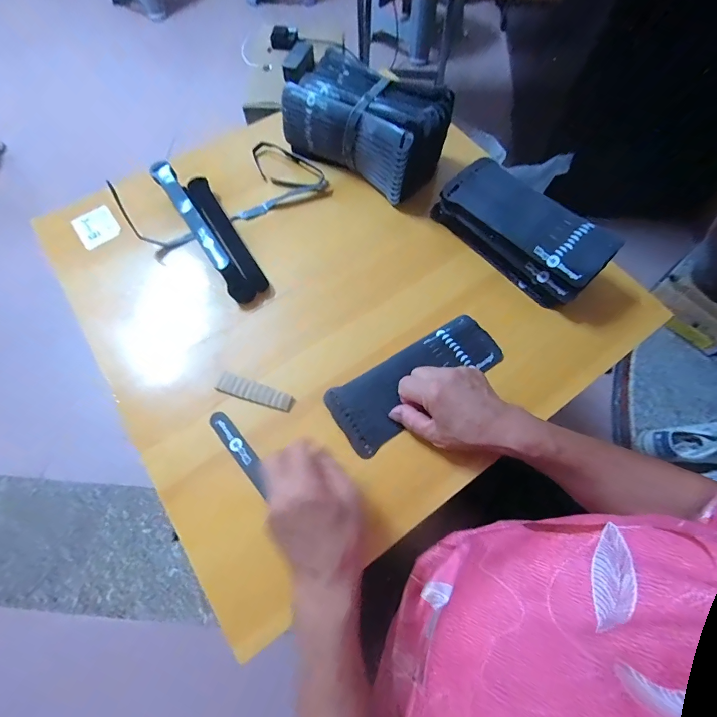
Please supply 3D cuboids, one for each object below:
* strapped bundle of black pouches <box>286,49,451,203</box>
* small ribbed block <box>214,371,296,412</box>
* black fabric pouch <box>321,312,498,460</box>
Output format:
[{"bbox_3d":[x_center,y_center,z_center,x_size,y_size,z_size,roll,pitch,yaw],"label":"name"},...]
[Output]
[{"bbox_3d":[0.016,-0.322,0.516,0.226,0.089,0.121,34,71,13],"label":"strapped bundle of black pouches"},{"bbox_3d":[-0.114,0.036,0.416,0.087,0.006,0.022,17,68,7],"label":"small ribbed block"},{"bbox_3d":[0.064,0.021,0.418,0.198,0.011,0.076,-33,71,-14],"label":"black fabric pouch"}]

